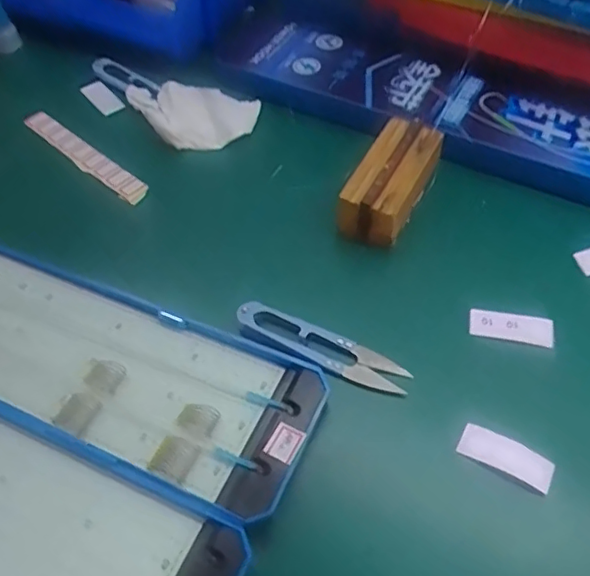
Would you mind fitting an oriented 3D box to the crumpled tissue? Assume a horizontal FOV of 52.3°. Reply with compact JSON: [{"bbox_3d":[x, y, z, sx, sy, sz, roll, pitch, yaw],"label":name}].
[{"bbox_3d":[-0.083,-0.128,0.452,0.102,0.023,0.055,14,56,12],"label":"crumpled tissue"}]

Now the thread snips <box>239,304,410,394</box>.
[{"bbox_3d":[0.015,0.033,0.339,0.099,0.017,0.025,19,55,16],"label":"thread snips"}]

